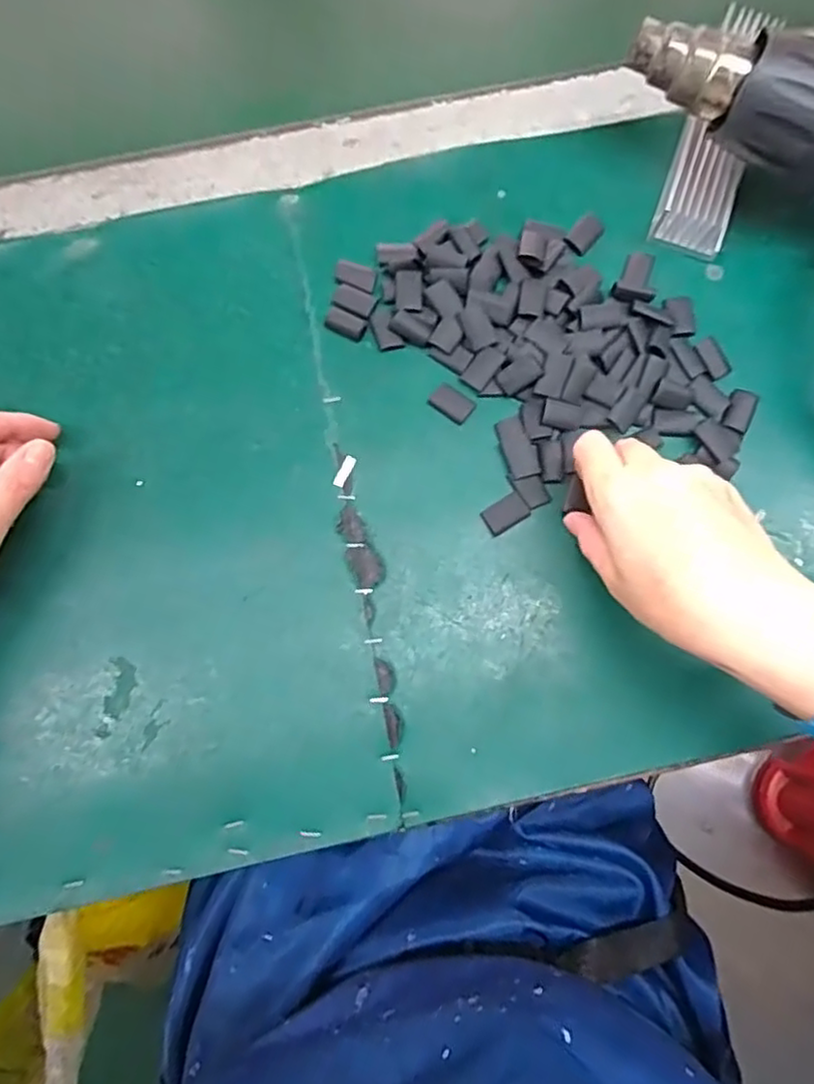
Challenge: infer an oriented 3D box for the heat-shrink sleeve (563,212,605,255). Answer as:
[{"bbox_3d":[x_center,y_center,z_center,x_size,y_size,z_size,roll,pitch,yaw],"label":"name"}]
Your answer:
[{"bbox_3d":[0.110,-0.191,0.411,0.016,0.004,0.028,39,81,8],"label":"heat-shrink sleeve"}]

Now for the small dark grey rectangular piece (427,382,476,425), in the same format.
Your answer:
[{"bbox_3d":[0.026,-0.082,0.389,0.026,0.004,0.017,36,80,7],"label":"small dark grey rectangular piece"}]

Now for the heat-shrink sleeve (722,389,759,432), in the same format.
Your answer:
[{"bbox_3d":[0.195,-0.077,0.386,0.016,0.004,0.025,26,79,5],"label":"heat-shrink sleeve"}]

